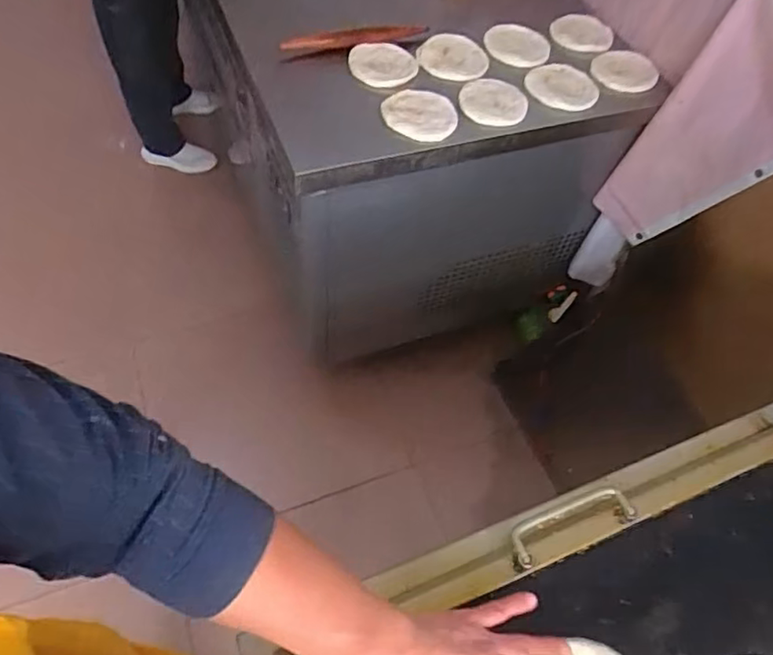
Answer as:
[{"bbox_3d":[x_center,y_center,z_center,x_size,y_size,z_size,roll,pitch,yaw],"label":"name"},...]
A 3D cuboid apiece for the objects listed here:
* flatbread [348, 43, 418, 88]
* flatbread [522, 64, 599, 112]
[{"bbox_3d":[-0.006,-0.498,1.164,0.127,0.015,0.098,12,78,-4],"label":"flatbread"},{"bbox_3d":[0.336,-0.461,1.175,0.132,0.020,0.132,2,55,-3],"label":"flatbread"}]

